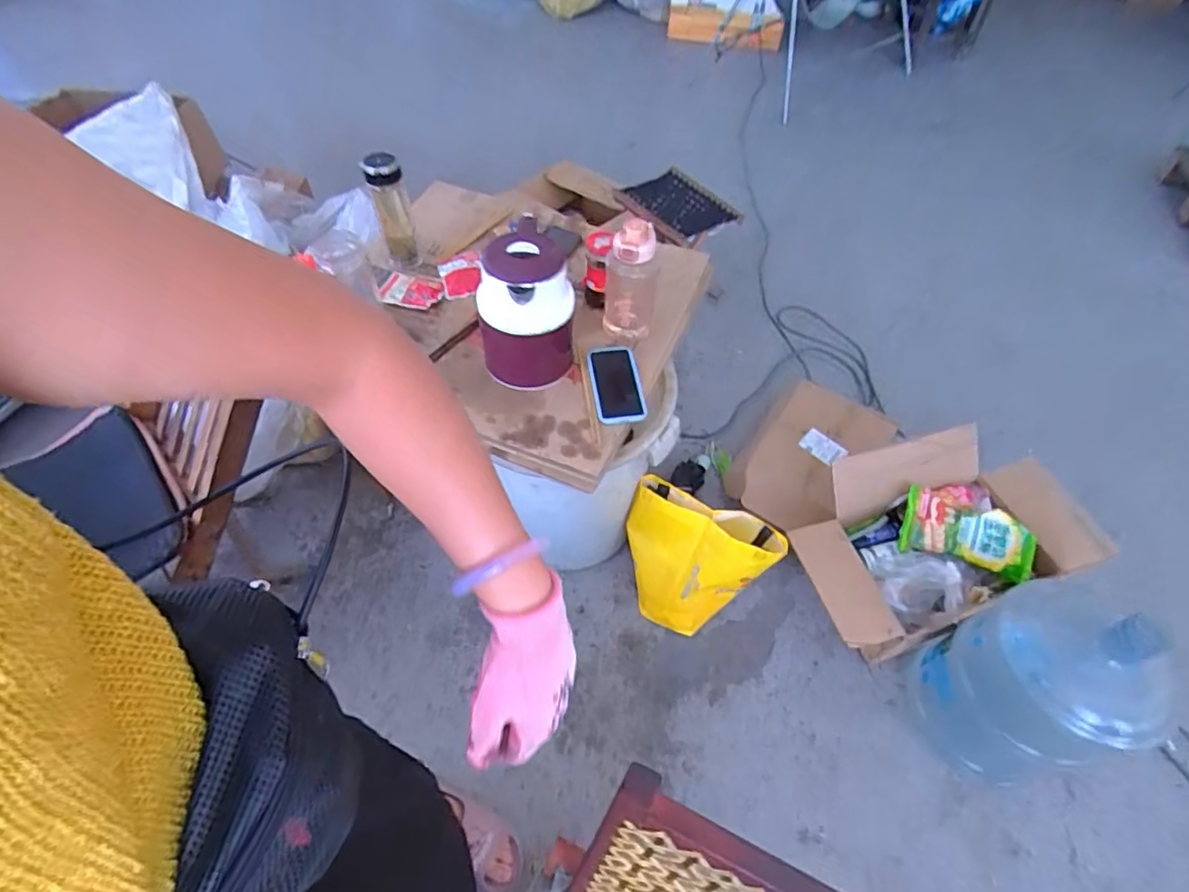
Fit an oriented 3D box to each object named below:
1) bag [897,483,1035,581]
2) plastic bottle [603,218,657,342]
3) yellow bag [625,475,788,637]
[{"bbox_3d":[0.743,0.173,1.183,0.232,0.052,0.135,14,74,22],"label":"bag"},{"bbox_3d":[0.064,-0.298,1.049,0.090,0.232,0.085,6,53,3],"label":"plastic bottle"},{"bbox_3d":[0.189,0.245,1.219,0.298,0.289,0.184,26,56,17],"label":"yellow bag"}]

